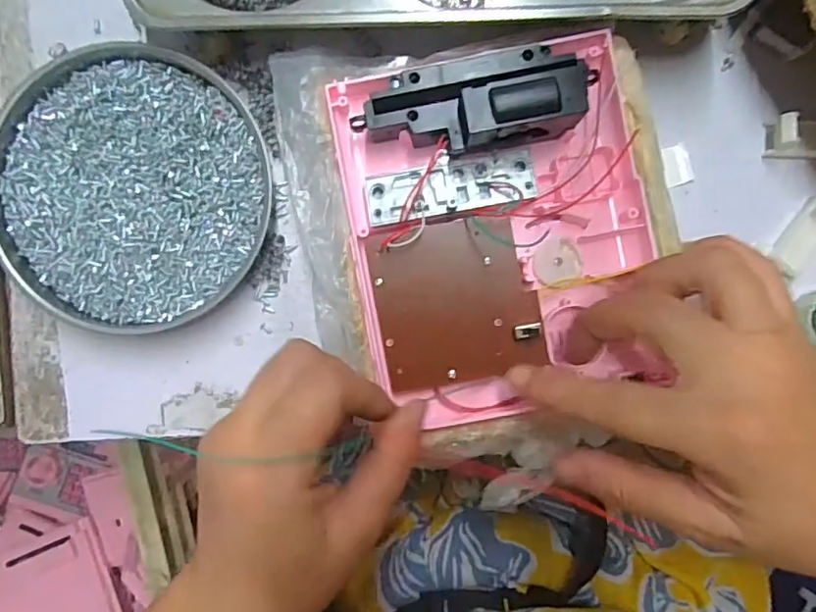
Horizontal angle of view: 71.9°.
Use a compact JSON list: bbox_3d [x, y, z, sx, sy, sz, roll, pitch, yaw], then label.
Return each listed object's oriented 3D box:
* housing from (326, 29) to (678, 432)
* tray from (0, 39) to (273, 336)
[{"bbox_3d":[0.041,-0.031,0.248,0.130,0.040,0.158,-9,91,0],"label":"housing"},{"bbox_3d":[-0.137,-0.057,0.280,0.130,0.017,0.132,0,91,0],"label":"tray"}]

